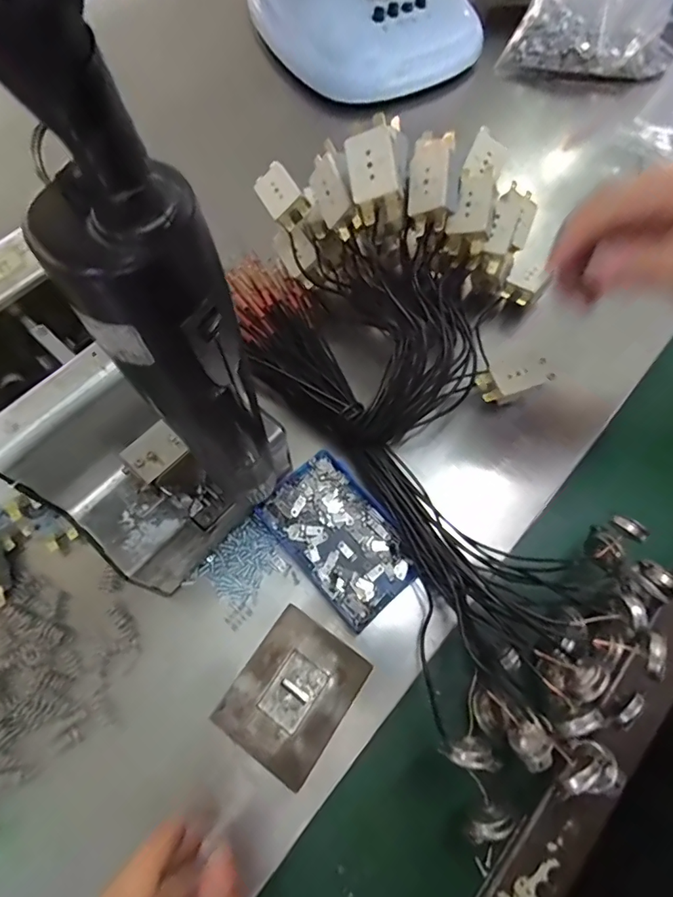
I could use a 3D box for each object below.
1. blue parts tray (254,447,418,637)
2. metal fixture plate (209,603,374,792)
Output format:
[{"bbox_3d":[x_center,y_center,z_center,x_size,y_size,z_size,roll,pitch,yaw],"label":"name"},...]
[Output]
[{"bbox_3d":[0.002,0.062,0.346,0.070,0.010,0.112,-39,73,-16],"label":"blue parts tray"},{"bbox_3d":[-0.026,0.147,0.295,0.063,0.023,0.077,34,70,12],"label":"metal fixture plate"}]

